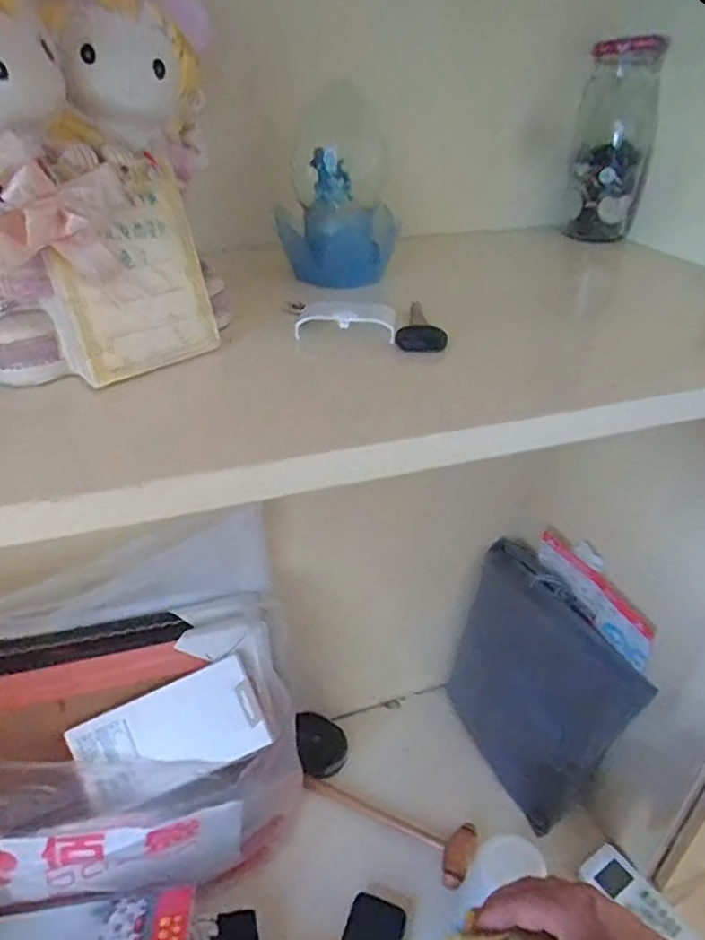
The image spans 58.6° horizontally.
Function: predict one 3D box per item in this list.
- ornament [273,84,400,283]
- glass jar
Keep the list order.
[{"bbox_3d":[-0.009,-0.186,0.418,0.067,0.110,0.068,25,40,30],"label":"ornament"},{"bbox_3d":[0.203,-0.252,0.492,0.061,0.137,0.055,15,36,18],"label":"glass jar"}]

